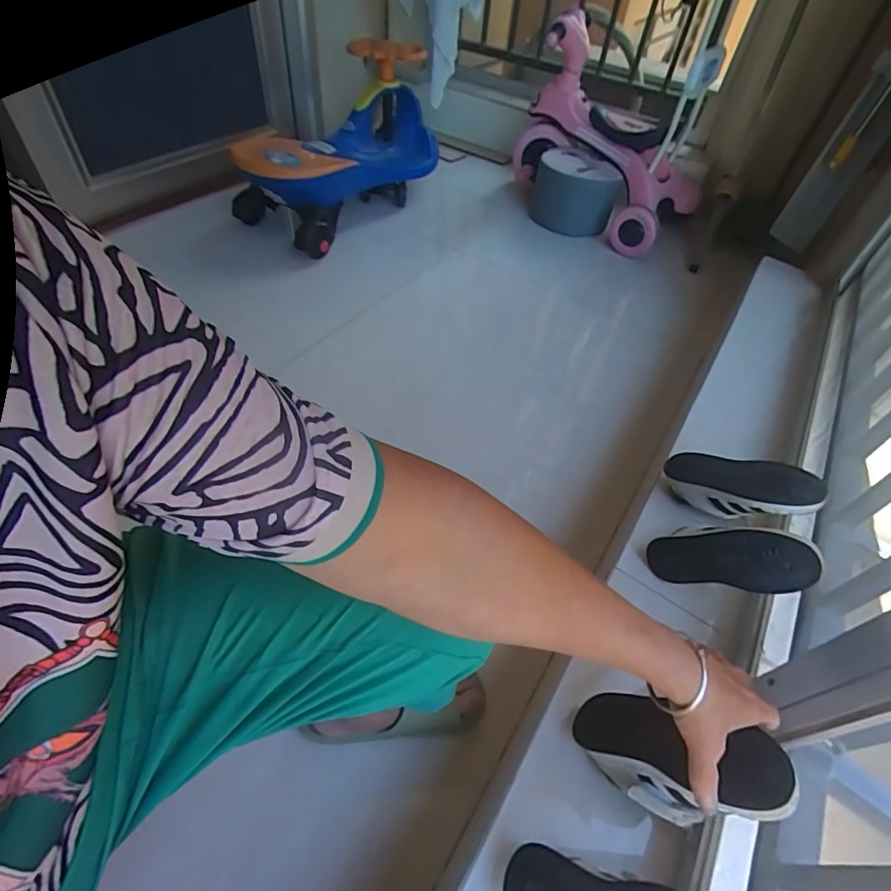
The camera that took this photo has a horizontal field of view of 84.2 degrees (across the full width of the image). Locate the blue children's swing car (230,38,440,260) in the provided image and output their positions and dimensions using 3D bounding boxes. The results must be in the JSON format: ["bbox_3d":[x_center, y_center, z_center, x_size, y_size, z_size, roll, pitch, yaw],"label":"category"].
[{"bbox_3d":[-0.299,-0.968,1.571,0.356,0.378,0.658,30,57,17],"label":"blue children's swing car"}]

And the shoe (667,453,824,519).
[{"bbox_3d":[0.412,0.057,0.688,0.184,0.063,0.084,7,46,39],"label":"shoe"}]

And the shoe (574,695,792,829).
[{"bbox_3d":[0.210,0.286,0.446,0.064,0.182,0.081,46,54,-20],"label":"shoe"}]

